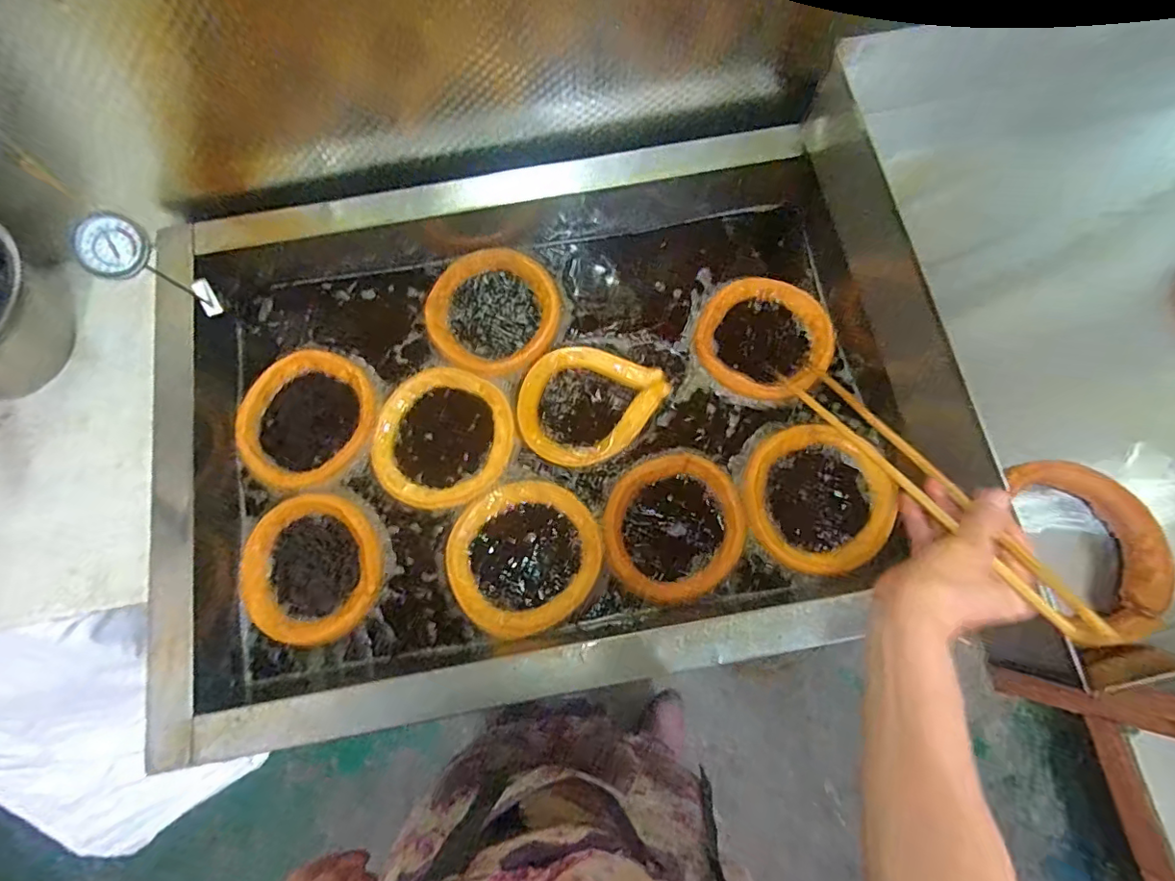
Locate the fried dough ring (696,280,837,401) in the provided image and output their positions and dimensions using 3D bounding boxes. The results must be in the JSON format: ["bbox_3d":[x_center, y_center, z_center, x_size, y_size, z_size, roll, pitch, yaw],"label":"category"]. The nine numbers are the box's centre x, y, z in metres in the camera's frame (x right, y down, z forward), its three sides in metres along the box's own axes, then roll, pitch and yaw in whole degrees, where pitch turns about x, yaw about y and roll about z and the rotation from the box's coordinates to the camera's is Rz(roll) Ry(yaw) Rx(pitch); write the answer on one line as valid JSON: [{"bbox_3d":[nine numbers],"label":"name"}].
[{"bbox_3d":[0.217,-0.127,0.658,0.158,0.015,0.152,0,76,0],"label":"fried dough ring"}]

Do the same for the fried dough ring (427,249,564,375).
[{"bbox_3d":[-0.114,-0.161,0.670,0.159,0.012,0.163,0,76,0],"label":"fried dough ring"}]

